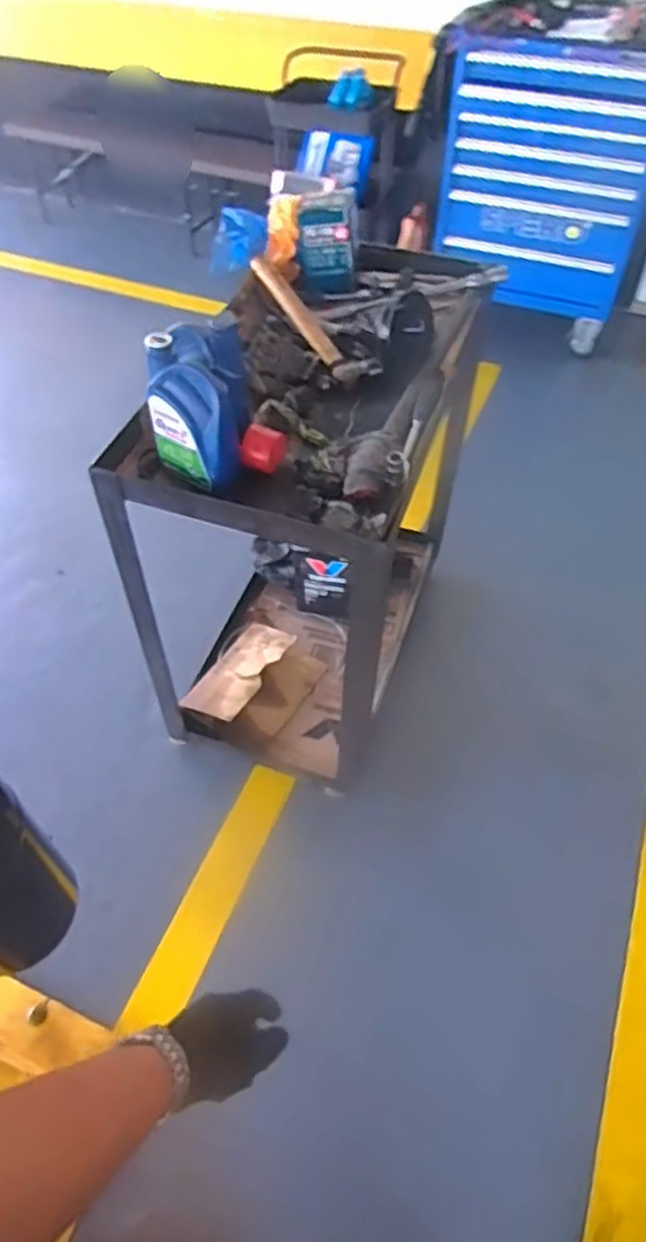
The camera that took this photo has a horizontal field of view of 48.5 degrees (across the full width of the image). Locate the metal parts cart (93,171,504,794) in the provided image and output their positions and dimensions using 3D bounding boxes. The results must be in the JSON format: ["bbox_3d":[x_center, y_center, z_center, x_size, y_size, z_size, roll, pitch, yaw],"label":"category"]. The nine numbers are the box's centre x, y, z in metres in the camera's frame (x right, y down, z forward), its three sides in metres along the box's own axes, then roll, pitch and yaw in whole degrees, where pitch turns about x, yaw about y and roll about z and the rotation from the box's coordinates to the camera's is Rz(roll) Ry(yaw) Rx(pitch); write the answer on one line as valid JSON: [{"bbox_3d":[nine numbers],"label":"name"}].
[{"bbox_3d":[0.002,-0.251,1.536,0.465,0.961,0.863,15,53,12],"label":"metal parts cart"}]

